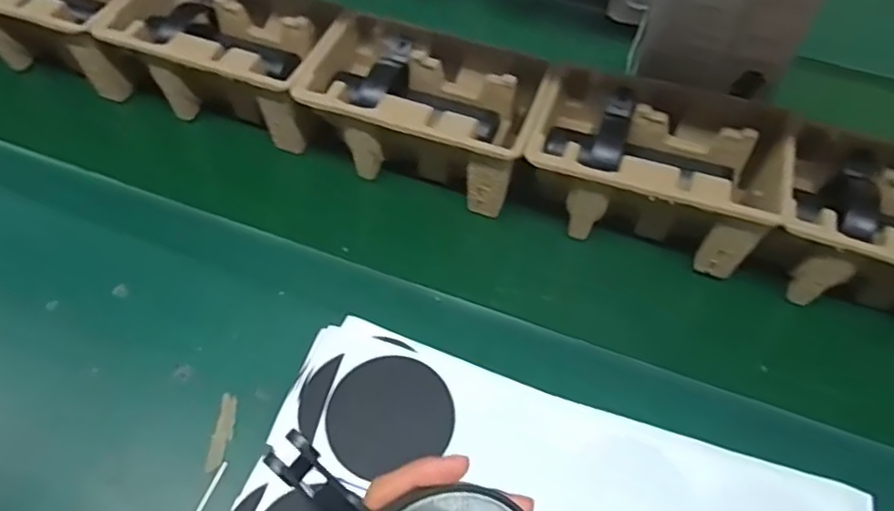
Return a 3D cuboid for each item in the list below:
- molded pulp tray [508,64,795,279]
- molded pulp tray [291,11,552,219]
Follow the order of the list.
[{"bbox_3d":[0.191,-0.081,0.602,0.231,0.116,0.145,18,57,8],"label":"molded pulp tray"},{"bbox_3d":[-0.024,-0.146,0.635,0.224,0.109,0.138,17,56,8],"label":"molded pulp tray"}]

